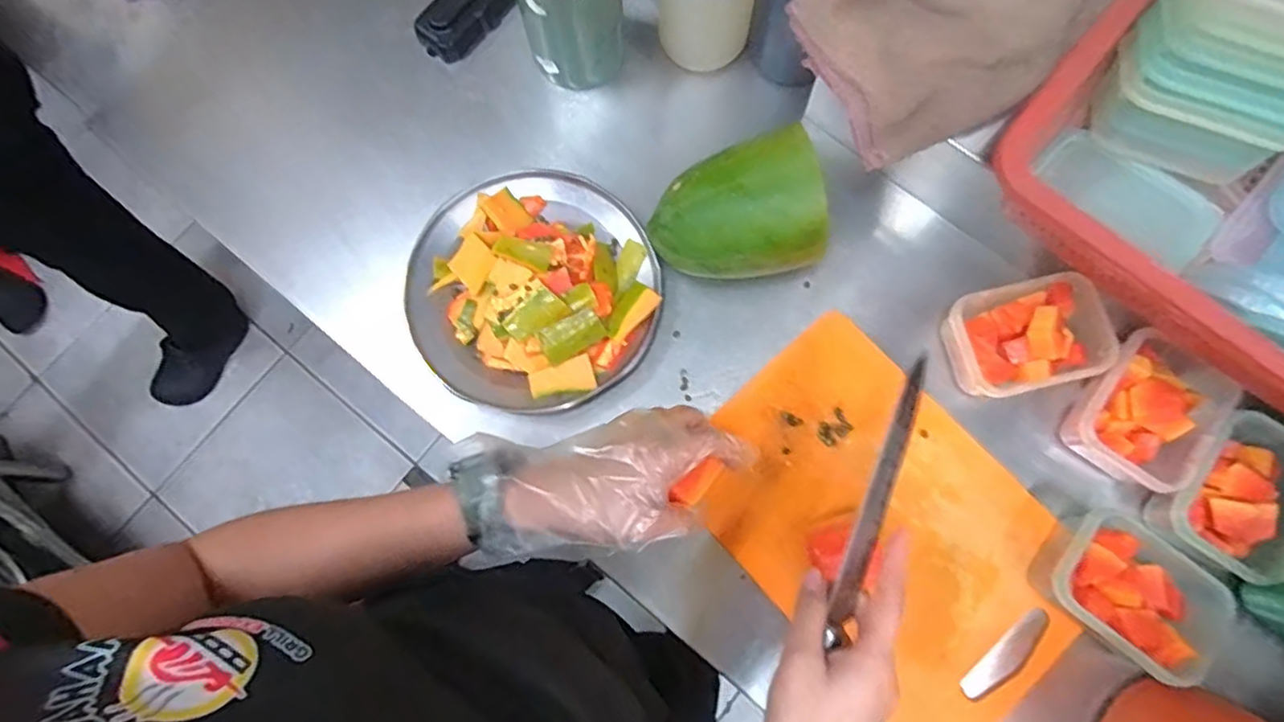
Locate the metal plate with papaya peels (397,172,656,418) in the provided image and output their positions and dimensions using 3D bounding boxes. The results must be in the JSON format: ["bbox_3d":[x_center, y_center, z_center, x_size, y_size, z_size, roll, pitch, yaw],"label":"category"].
[{"bbox_3d":[-0.088,-0.060,0.508,0.193,0.058,0.197,0,78,2],"label":"metal plate with papaya peels"}]

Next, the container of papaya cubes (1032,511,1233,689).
[{"bbox_3d":[0.342,0.162,0.452,0.112,0.050,0.083,39,82,9],"label":"container of papaya cubes"}]

